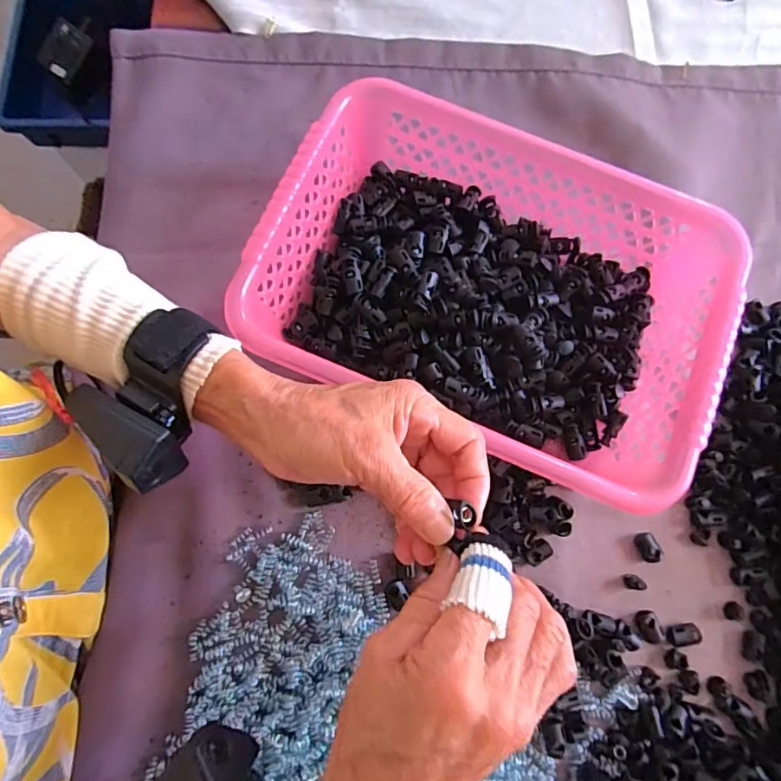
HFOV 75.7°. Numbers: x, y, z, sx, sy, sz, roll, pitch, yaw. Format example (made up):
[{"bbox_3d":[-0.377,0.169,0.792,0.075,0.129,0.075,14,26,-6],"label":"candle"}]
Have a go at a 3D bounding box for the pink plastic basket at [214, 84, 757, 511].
[{"bbox_3d":[0.068,-0.066,0.360,0.303,0.076,0.213,23,77,4],"label":"pink plastic basket"}]

